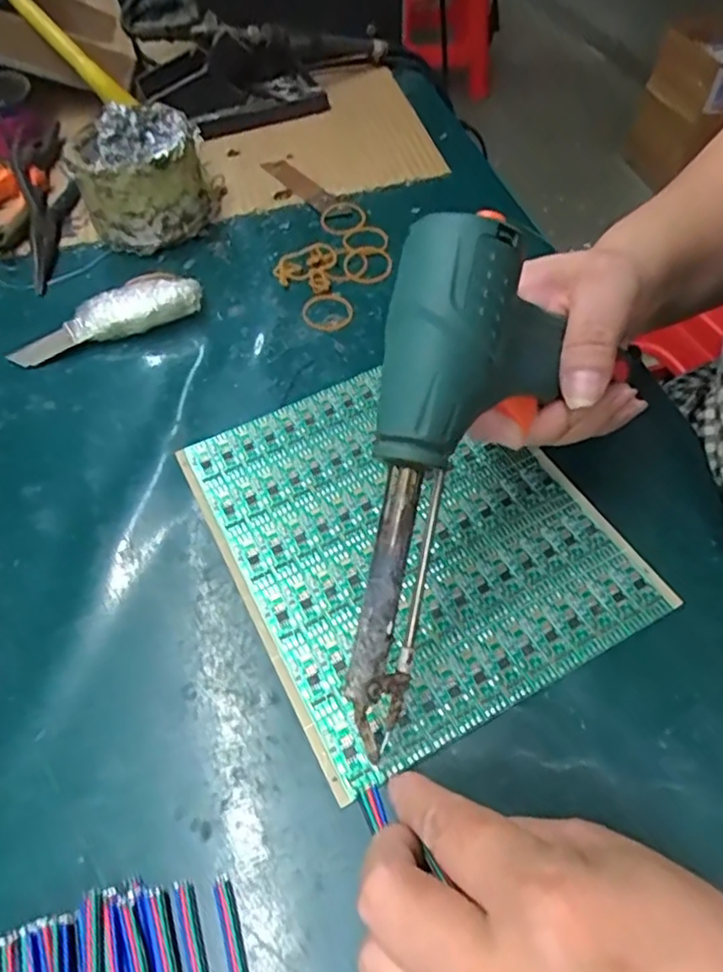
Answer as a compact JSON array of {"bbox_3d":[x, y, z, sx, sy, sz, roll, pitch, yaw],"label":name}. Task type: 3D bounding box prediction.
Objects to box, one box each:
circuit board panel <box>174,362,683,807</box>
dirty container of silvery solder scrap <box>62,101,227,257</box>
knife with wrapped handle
[{"bbox_3d":[0.018,0.015,0.306,0.162,0.006,0.192,-25,55,-14],"label":"circuit board panel"},{"bbox_3d":[-0.150,-0.220,0.431,0.092,0.060,0.082,-20,56,-9],"label":"dirty container of silvery solder scrap"},{"bbox_3d":[-0.155,-0.102,0.386,0.116,0.021,0.027,-23,56,-11],"label":"knife with wrapped handle"}]

